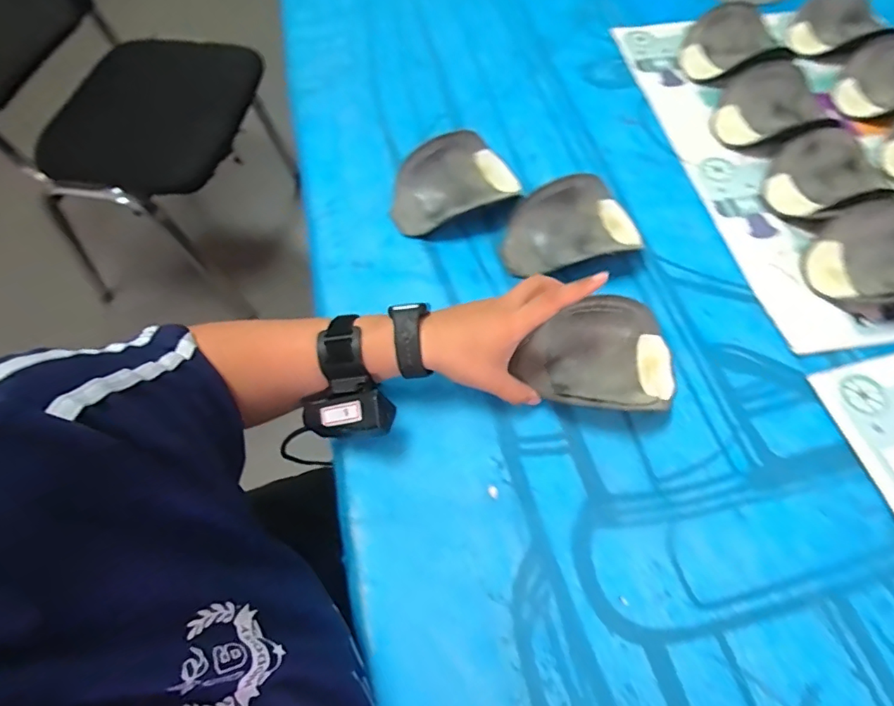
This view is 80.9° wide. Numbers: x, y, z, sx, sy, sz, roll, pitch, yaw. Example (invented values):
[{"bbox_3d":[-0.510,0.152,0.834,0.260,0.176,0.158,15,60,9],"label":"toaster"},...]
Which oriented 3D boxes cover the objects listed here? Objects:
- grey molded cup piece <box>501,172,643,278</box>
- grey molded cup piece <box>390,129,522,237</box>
[{"bbox_3d":[0.128,-0.137,0.545,0.147,0.047,0.075,-16,61,-10],"label":"grey molded cup piece"},{"bbox_3d":[0.010,-0.182,0.568,0.146,0.051,0.102,-30,64,-17],"label":"grey molded cup piece"}]

